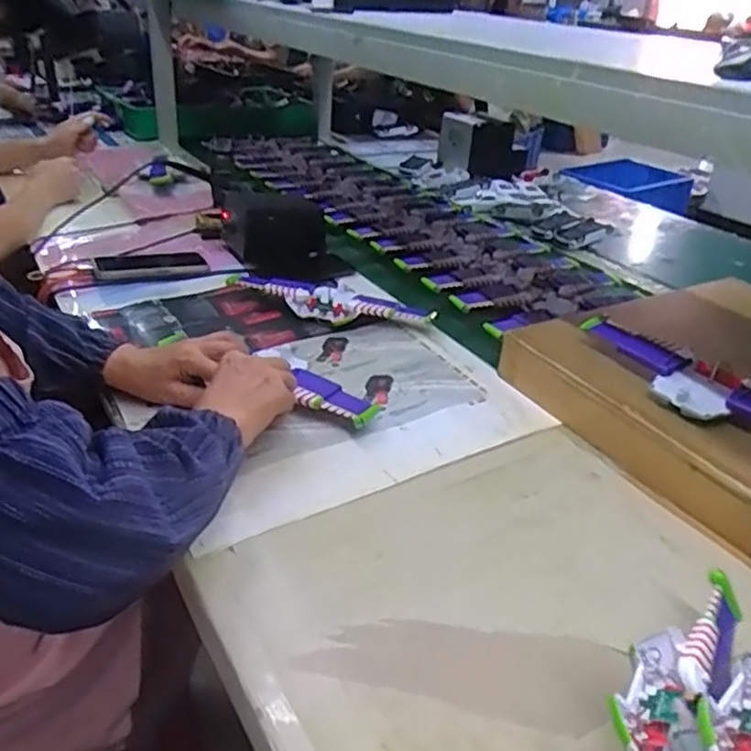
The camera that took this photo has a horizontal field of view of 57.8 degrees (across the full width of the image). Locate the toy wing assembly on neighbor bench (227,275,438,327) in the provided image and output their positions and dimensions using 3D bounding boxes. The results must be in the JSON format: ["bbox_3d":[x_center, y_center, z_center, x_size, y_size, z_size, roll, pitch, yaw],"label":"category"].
[{"bbox_3d":[-0.076,-0.107,0.947,0.291,0.027,0.094,20,34,25],"label":"toy wing assembly on neighbor bench"}]

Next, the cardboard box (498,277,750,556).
[{"bbox_3d":[0.421,0.006,0.781,0.432,0.078,0.352,-12,34,-25],"label":"cardboard box"}]

